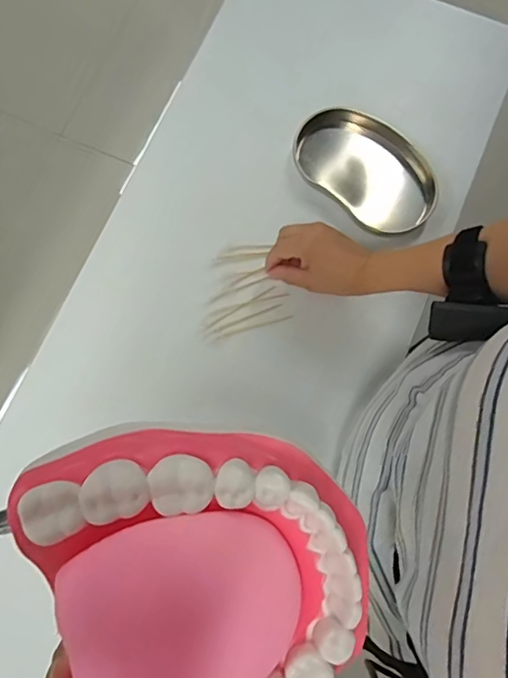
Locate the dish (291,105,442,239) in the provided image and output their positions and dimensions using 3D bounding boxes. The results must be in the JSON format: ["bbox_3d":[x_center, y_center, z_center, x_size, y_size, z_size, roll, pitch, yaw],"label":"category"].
[{"bbox_3d":[0.141,-0.212,0.623,0.182,0.045,0.121,41,81,6],"label":"dish"}]

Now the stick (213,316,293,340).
[{"bbox_3d":[-0.001,-0.015,0.589,0.095,0.004,0.007,-17,80,-4],"label":"stick"}]

